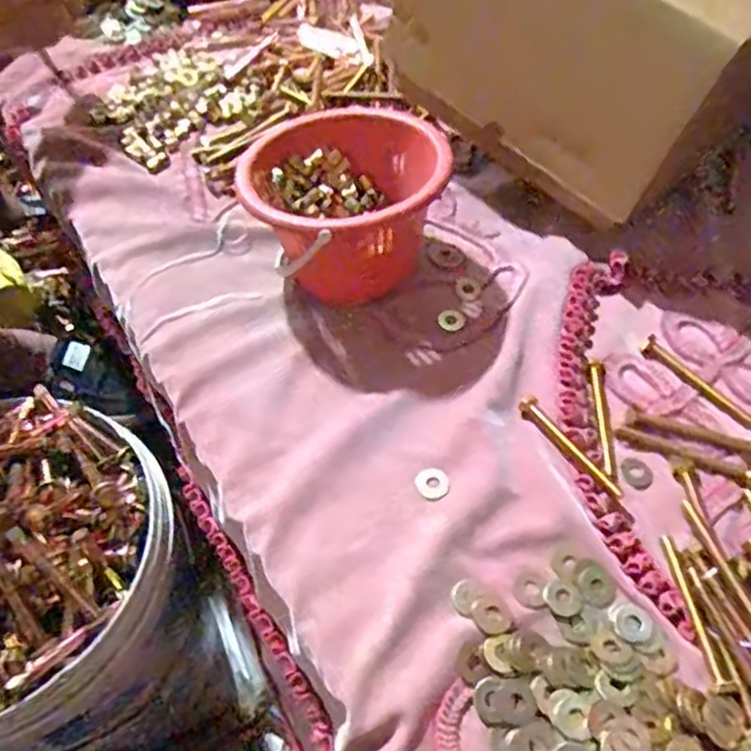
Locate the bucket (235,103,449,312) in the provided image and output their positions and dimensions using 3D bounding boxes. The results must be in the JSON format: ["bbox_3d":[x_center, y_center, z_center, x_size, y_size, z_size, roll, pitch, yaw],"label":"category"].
[{"bbox_3d":[-0.035,-0.150,0.591,0.157,0.106,0.169,-30,60,-20],"label":"bucket"}]

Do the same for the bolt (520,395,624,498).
[{"bbox_3d":[0.150,0.055,0.521,0.014,0.014,0.104,-32,60,-16],"label":"bolt"}]

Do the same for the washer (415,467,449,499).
[{"bbox_3d":[0.042,0.080,0.503,0.024,0.004,0.024,-2,56,3],"label":"washer"}]

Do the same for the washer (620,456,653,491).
[{"bbox_3d":[0.196,0.073,0.508,0.022,0.004,0.025,-29,59,-15],"label":"washer"}]

